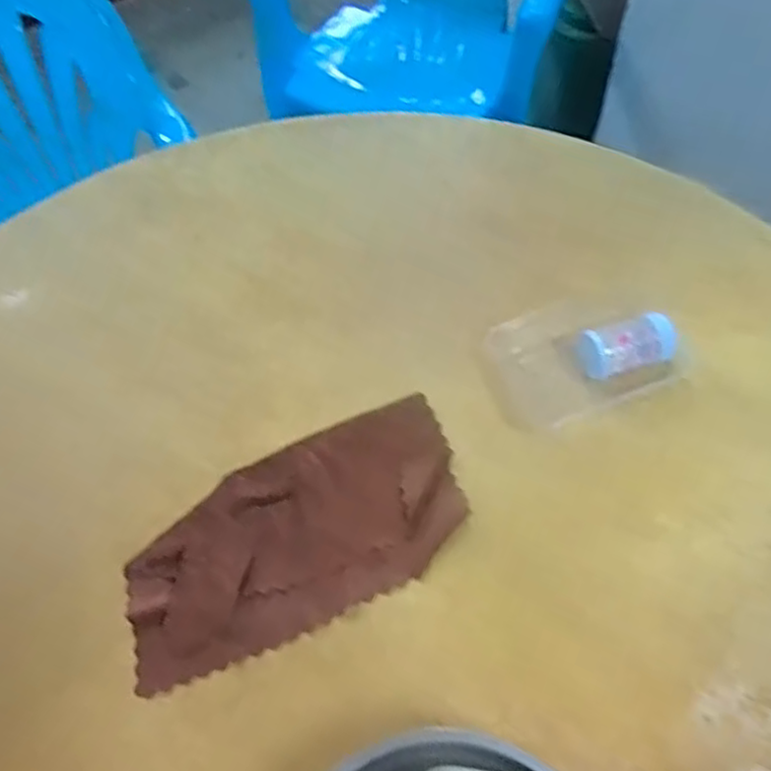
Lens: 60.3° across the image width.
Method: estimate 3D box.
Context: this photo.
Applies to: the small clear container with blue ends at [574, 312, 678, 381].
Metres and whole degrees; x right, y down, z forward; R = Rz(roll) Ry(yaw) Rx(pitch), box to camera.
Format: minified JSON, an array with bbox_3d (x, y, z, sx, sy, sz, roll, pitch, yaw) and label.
[{"bbox_3d":[0.218,-0.035,0.604,0.089,0.043,0.045,-15,61,-4],"label":"small clear container with blue ends"}]

